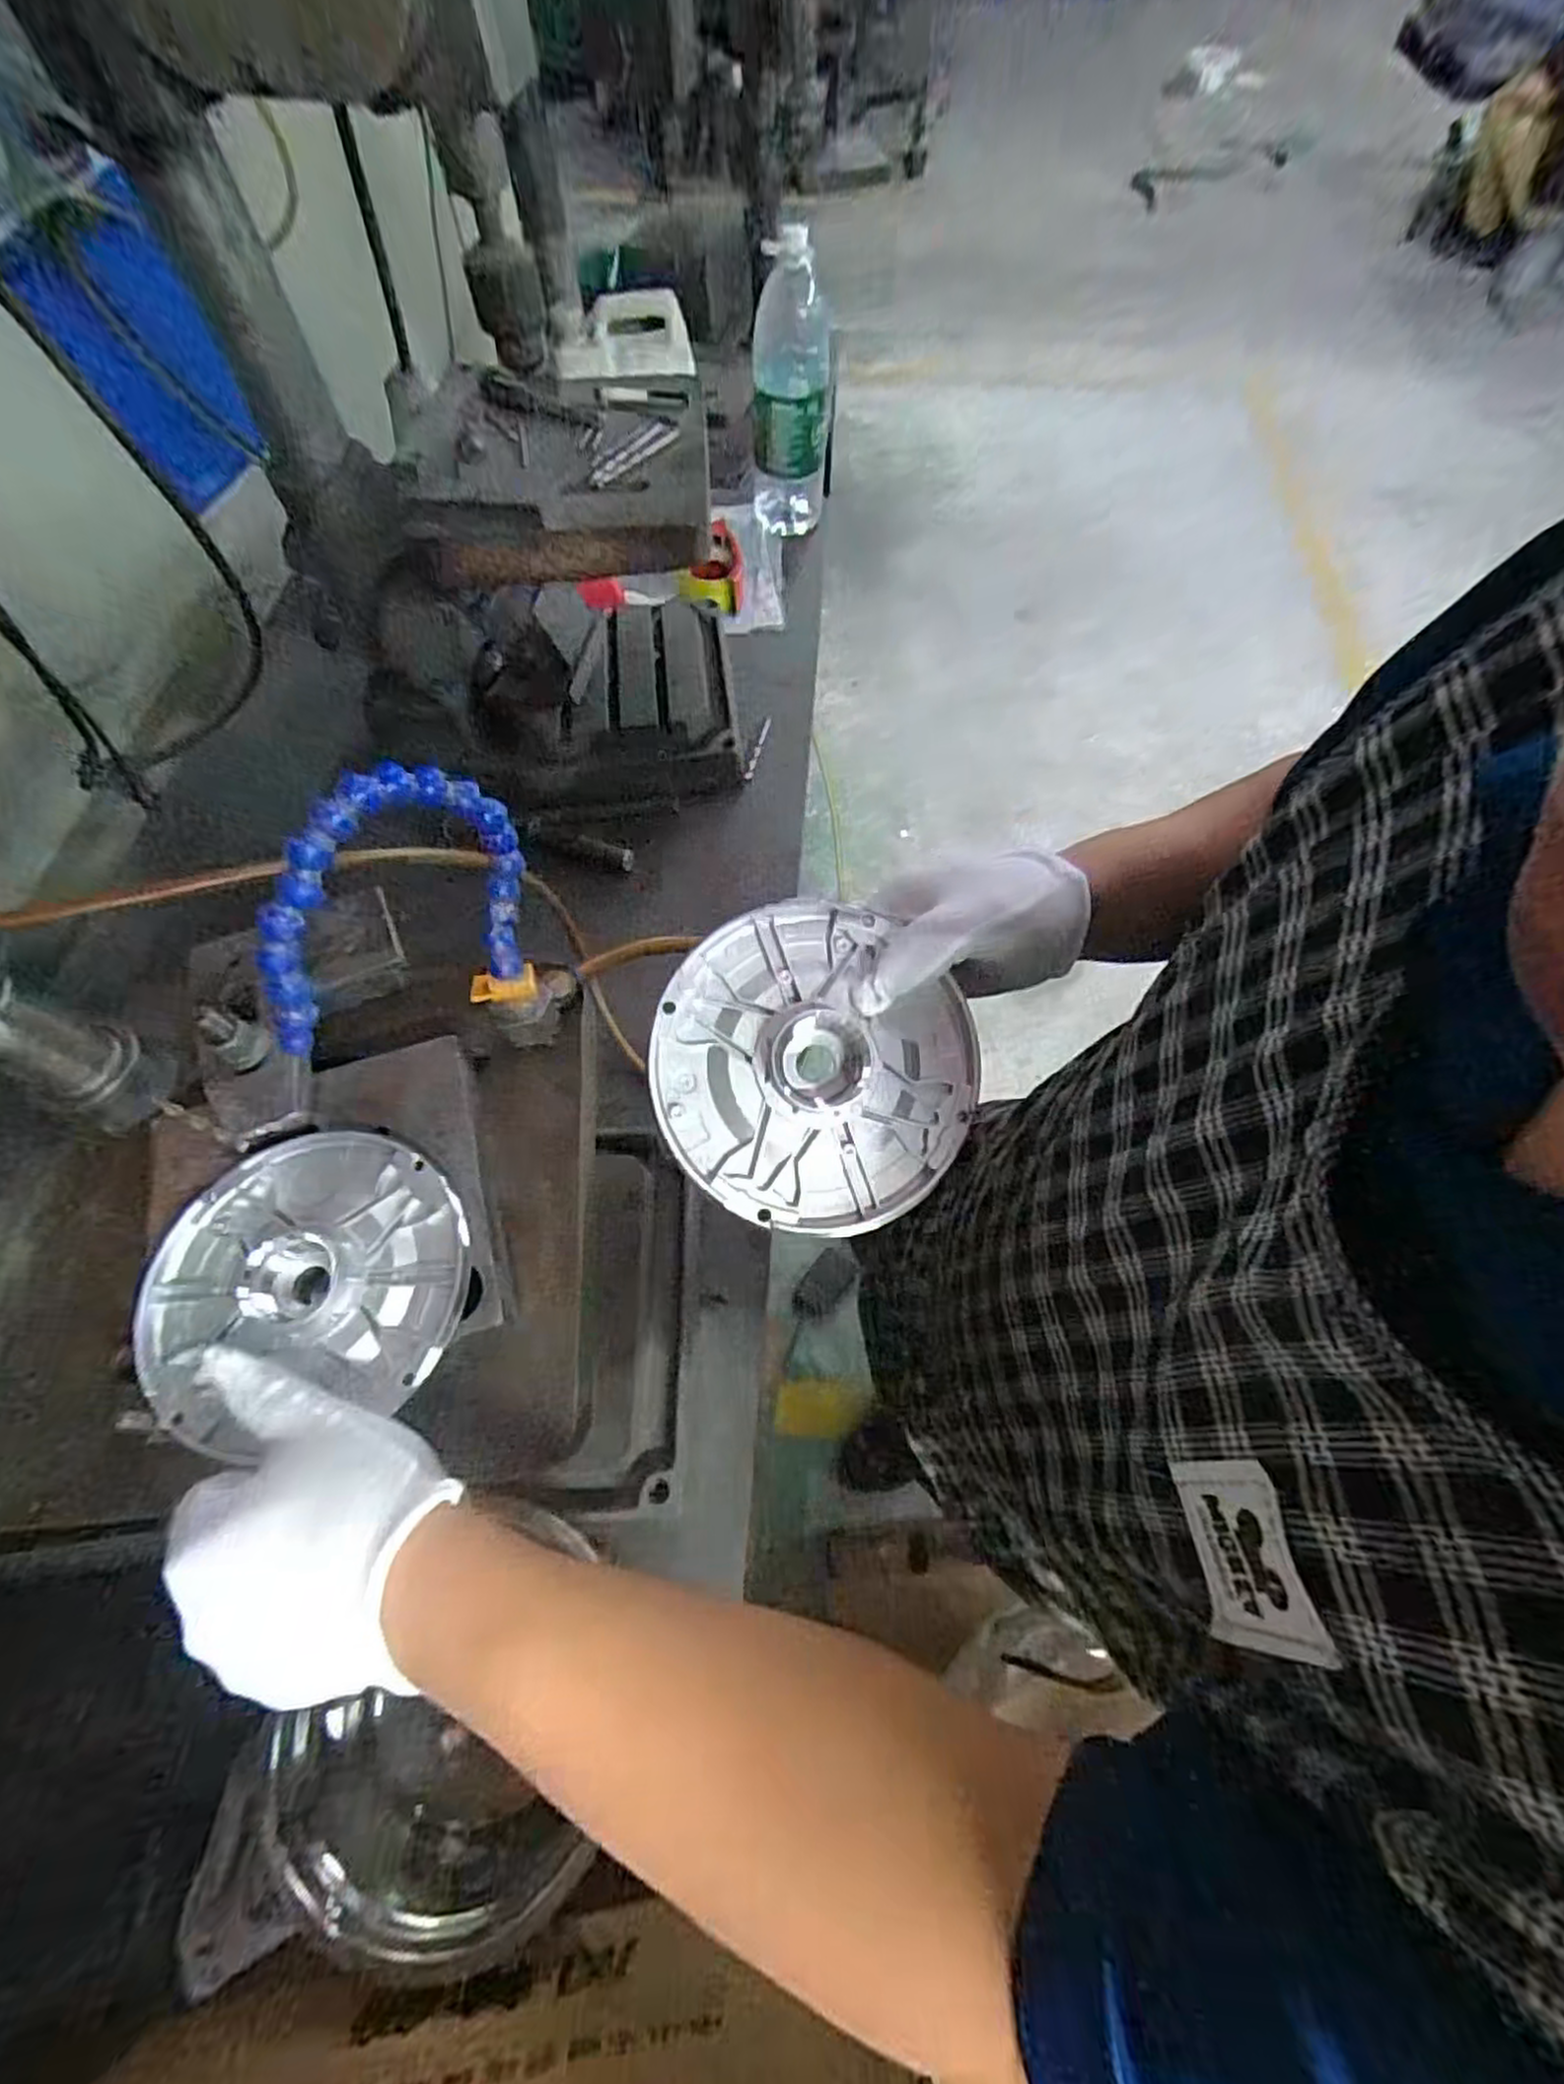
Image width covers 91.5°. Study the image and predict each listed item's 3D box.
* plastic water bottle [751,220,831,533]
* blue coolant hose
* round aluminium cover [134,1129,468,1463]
[{"bbox_3d":[0.012,-0.871,1.045,0.104,0.321,0.086,0,63,0],"label":"plastic water bottle"},{"bbox_3d":[-0.164,-0.041,0.324,0.030,0.133,0.139,39,69,18],"label":"blue coolant hose"},{"bbox_3d":[-0.214,0.102,0.335,0.135,0.020,0.126,0,63,0],"label":"round aluminium cover"}]

